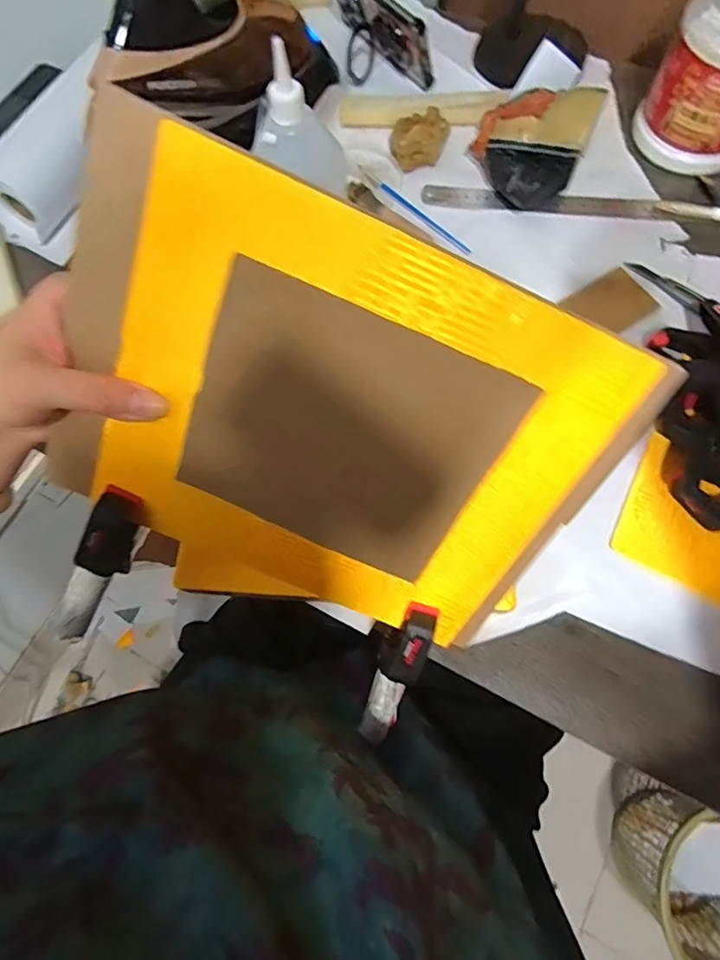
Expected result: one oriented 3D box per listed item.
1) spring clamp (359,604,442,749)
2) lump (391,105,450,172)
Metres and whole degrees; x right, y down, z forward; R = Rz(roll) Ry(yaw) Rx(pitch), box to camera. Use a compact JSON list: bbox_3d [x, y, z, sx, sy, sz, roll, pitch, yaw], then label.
[{"bbox_3d":[0.022,0.126,0.332,0.025,0.105,0.024,23,30,9],"label":"spring clamp"},{"bbox_3d":[0.061,-0.352,0.538,0.062,0.043,0.034,-25,73,-6],"label":"lump"}]

